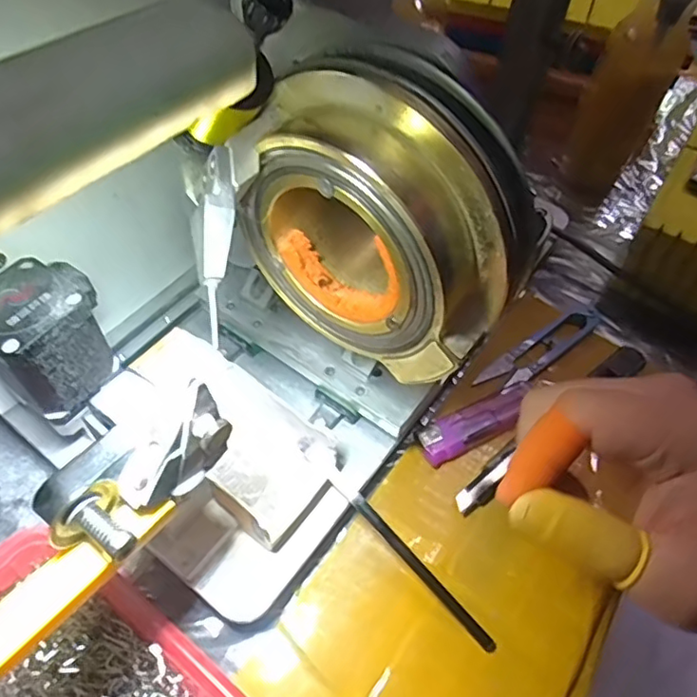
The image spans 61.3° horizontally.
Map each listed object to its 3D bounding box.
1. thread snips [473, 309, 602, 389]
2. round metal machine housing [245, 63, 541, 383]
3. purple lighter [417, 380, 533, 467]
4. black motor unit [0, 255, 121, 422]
[{"bbox_3d":[0.124,-0.003,0.378,0.107,0.011,0.027,-34,63,-25],"label":"thread snips"},{"bbox_3d":[0.012,-0.044,0.217,0.101,0.101,0.040,31,59,16],"label":"round metal machine housing"},{"bbox_3d":[0.075,0.044,0.339,0.074,0.010,0.023,-22,59,-18],"label":"purple lighter"},{"bbox_3d":[-0.136,-0.006,0.270,0.050,0.054,0.056,36,61,18],"label":"black motor unit"}]

